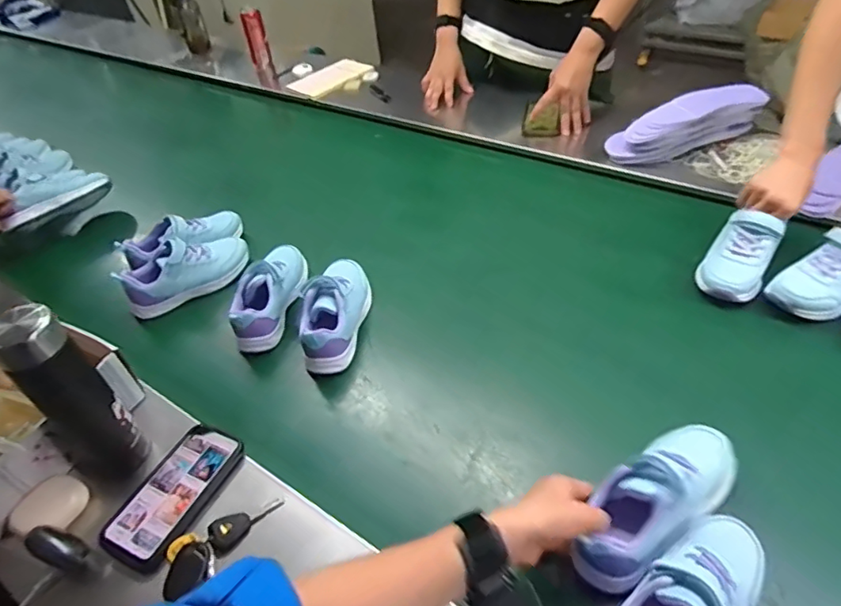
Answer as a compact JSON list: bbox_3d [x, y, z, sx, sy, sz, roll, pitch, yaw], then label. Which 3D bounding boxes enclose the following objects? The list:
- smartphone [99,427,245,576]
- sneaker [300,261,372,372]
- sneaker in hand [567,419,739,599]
[{"bbox_3d":[-0.274,0.212,0.612,0.086,0.008,0.158,18,51,19],"label":"smartphone"},{"bbox_3d":[-0.123,0.004,0.784,0.075,0.068,0.192,6,48,9],"label":"sneaker"},{"bbox_3d":[0.234,0.182,0.526,0.203,0.069,0.078,-34,54,-21],"label":"sneaker in hand"}]

